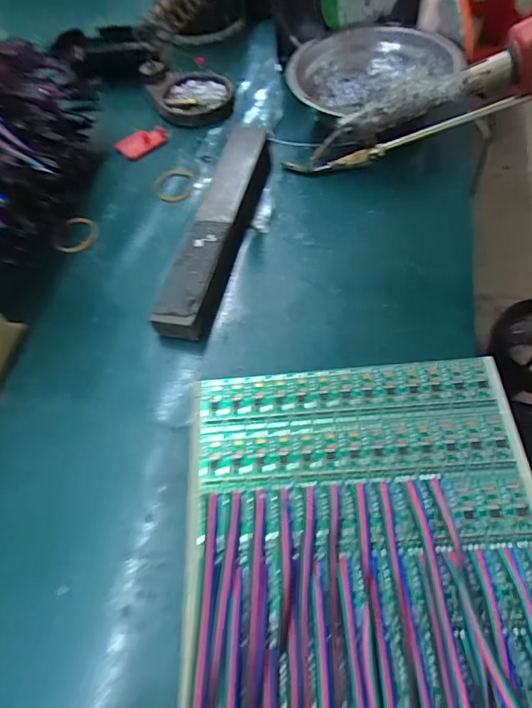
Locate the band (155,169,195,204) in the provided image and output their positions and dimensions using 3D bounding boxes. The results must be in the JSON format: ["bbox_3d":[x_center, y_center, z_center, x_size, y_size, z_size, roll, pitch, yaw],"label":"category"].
[{"bbox_3d":[-0.073,-0.136,0.356,0.030,0.004,0.038,-8,59,0],"label":"band"}]

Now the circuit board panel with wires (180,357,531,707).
[{"bbox_3d":[0.048,0.127,0.175,0.161,0.015,0.277,-4,59,2],"label":"circuit board panel with wires"}]

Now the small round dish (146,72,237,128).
[{"bbox_3d":[-0.071,-0.239,0.419,0.078,0.012,0.086,-8,59,0],"label":"small round dish"}]

